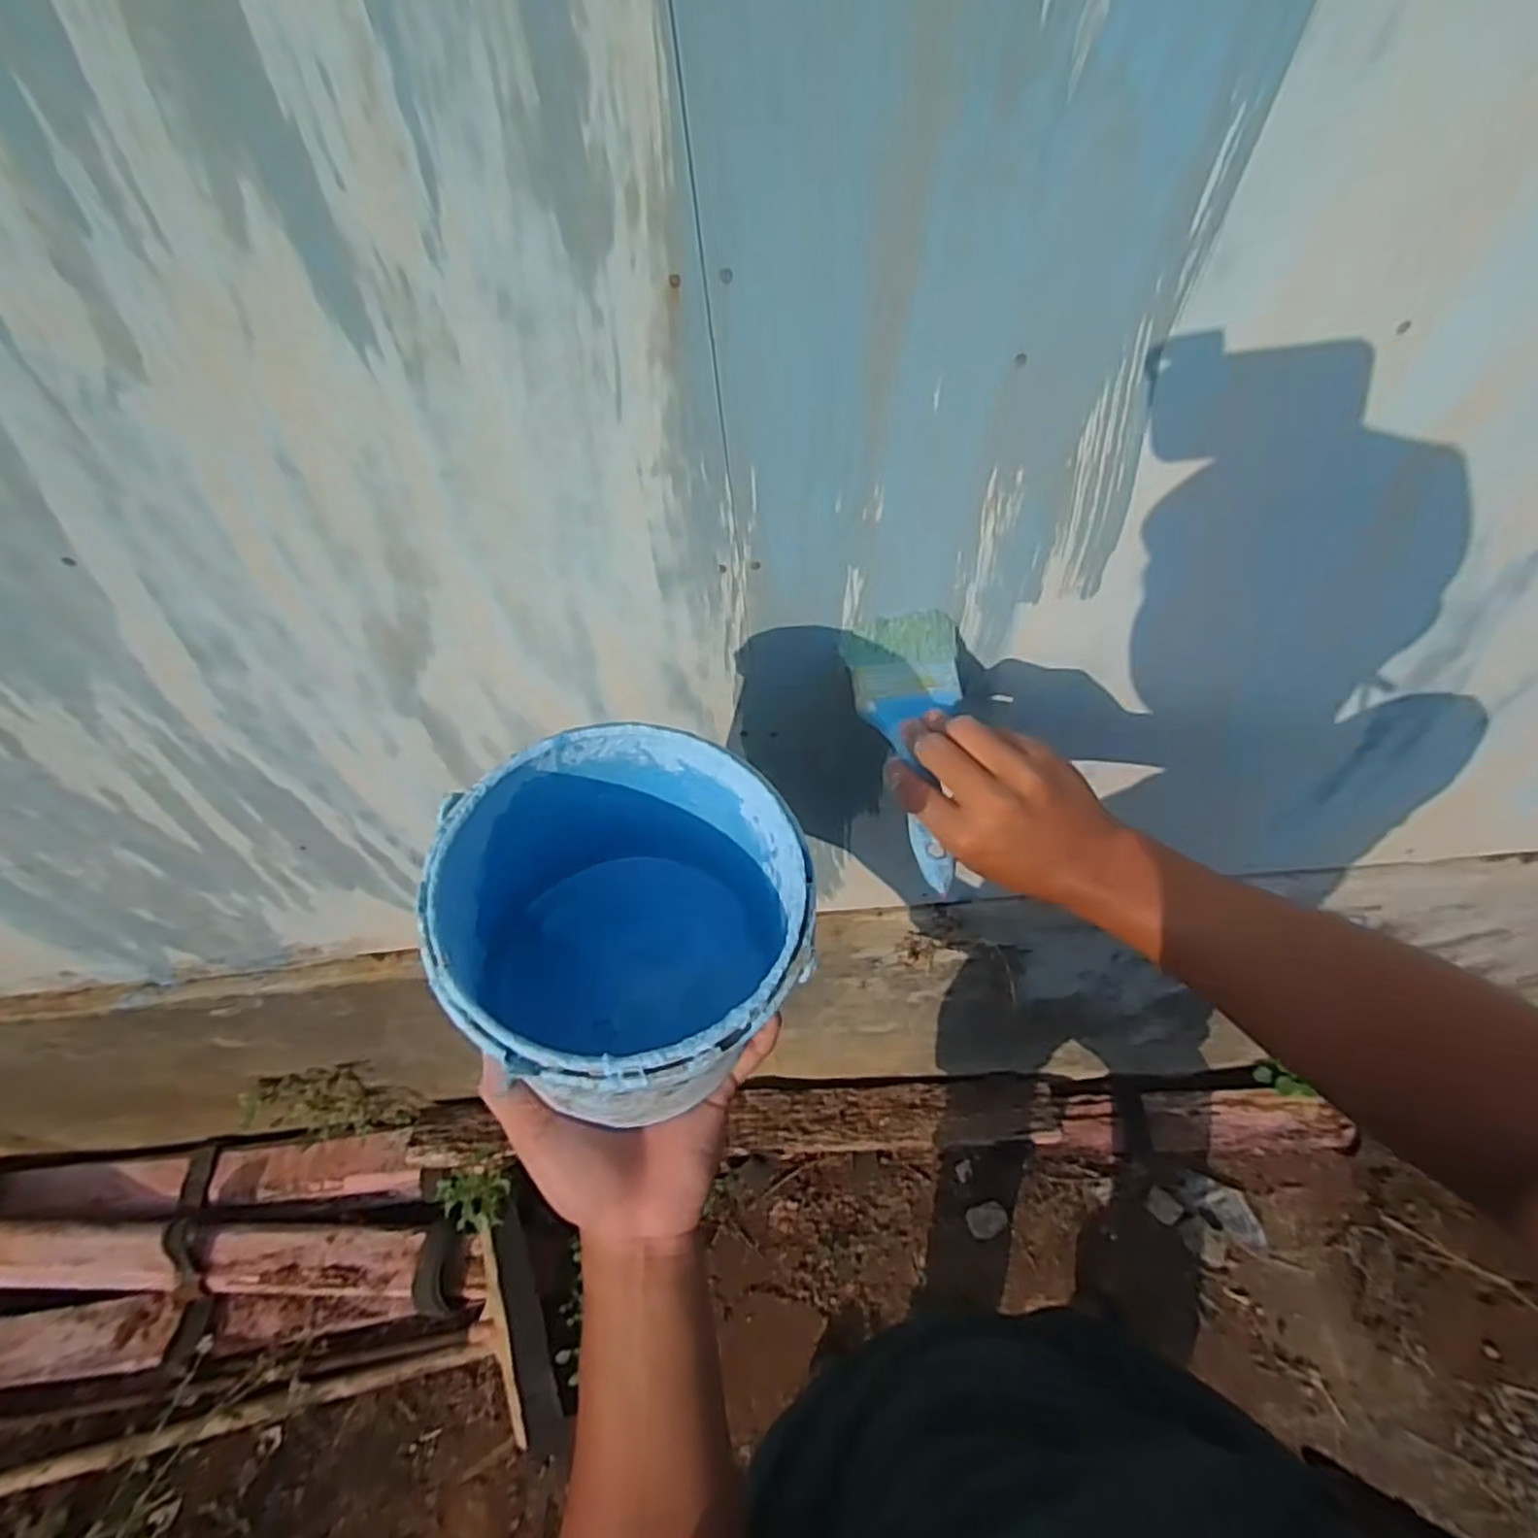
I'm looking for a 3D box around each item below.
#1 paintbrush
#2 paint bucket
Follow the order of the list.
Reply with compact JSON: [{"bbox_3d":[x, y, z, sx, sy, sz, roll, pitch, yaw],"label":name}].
[{"bbox_3d":[0.092,-0.015,0.482,0.073,0.025,0.184,-2,65,0],"label":"paintbrush"},{"bbox_3d":[-0.059,0.070,0.367,0.154,0.163,0.152,0,71,1],"label":"paint bucket"}]

